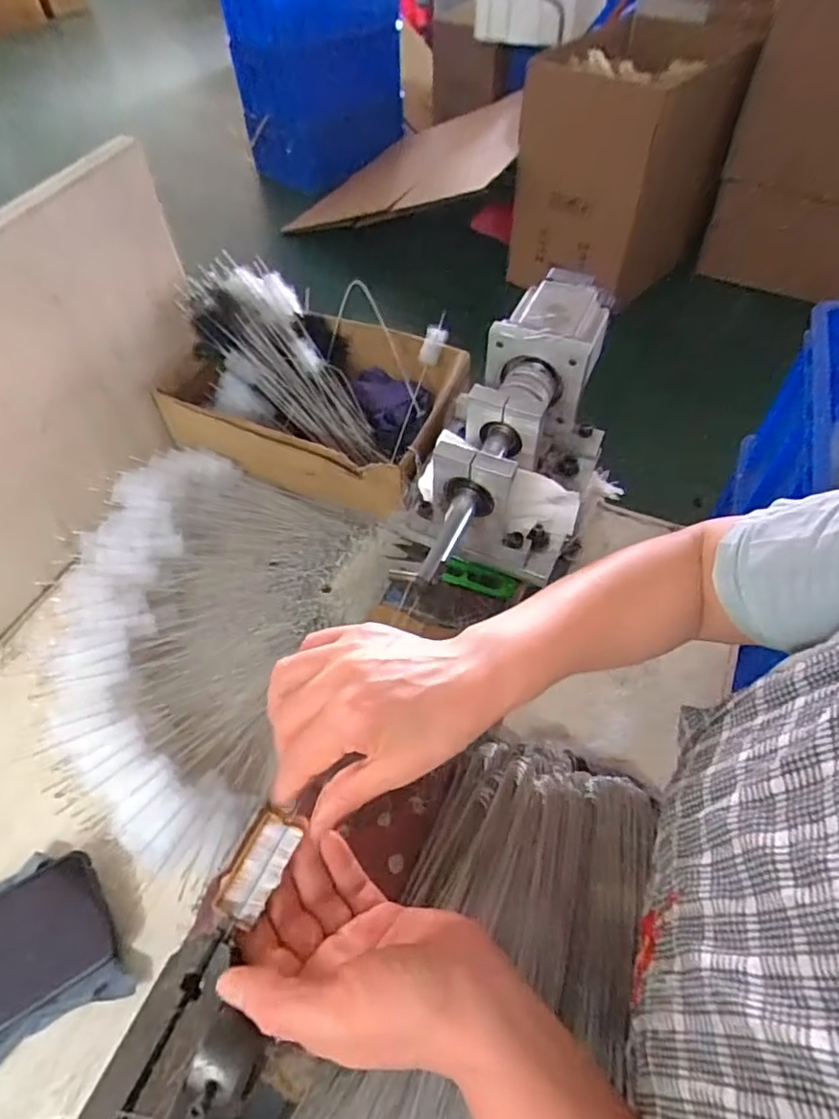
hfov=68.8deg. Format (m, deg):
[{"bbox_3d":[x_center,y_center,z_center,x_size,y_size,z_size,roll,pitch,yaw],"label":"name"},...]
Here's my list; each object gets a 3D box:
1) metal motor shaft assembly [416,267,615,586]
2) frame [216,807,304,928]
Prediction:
[{"bbox_3d":[0.080,-0.100,0.517,0.139,0.116,0.327,14,56,10],"label":"metal motor shaft assembly"},{"bbox_3d":[-0.081,0.154,0.309,0.022,0.008,0.049,20,59,14],"label":"frame"}]

